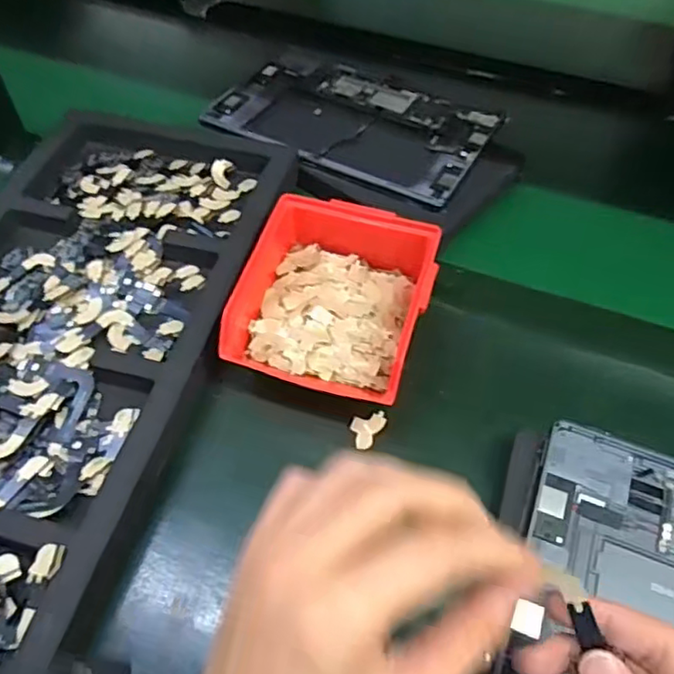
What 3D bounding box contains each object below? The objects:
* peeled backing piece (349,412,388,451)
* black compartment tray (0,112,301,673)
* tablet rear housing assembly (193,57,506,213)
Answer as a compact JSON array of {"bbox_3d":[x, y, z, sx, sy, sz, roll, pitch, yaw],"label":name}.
[{"bbox_3d":[0.023,0.064,0.411,0.024,0.004,0.022,-12,68,-8],"label":"peeled backing piece"},{"bbox_3d":[-0.200,0.013,0.424,0.237,0.033,0.492,14,54,9],"label":"black compartment tray"},{"bbox_3d":[0.016,-0.209,0.583,0.251,0.006,0.152,25,57,16],"label":"tablet rear housing assembly"}]

